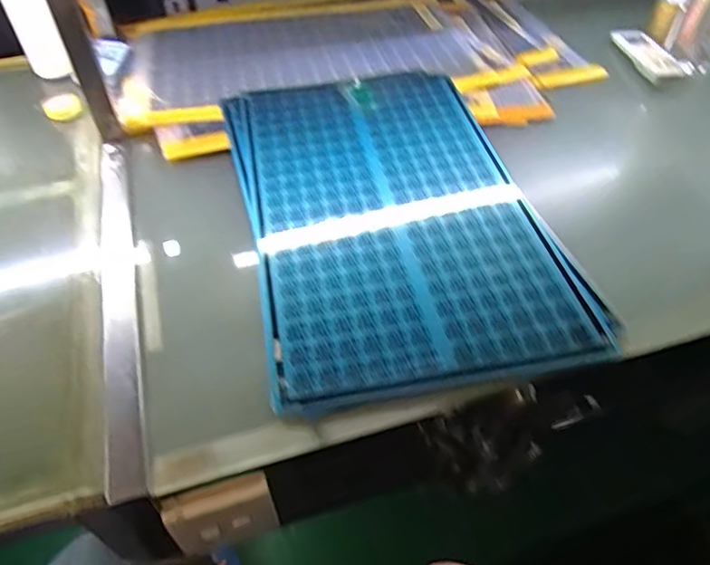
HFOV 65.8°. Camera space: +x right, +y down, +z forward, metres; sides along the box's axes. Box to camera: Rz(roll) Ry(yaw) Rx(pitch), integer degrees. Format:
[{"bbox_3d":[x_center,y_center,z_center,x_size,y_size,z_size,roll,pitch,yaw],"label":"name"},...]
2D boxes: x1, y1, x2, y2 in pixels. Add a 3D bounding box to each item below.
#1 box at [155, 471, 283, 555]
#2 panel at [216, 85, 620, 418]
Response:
[{"bbox_3d":[-0.112,0.197,0.466,0.085,0.072,0.027,-13,50,-11],"label":"box"},{"bbox_3d":[0.040,-0.090,0.621,0.319,0.023,0.487,-11,49,-9],"label":"panel"}]

